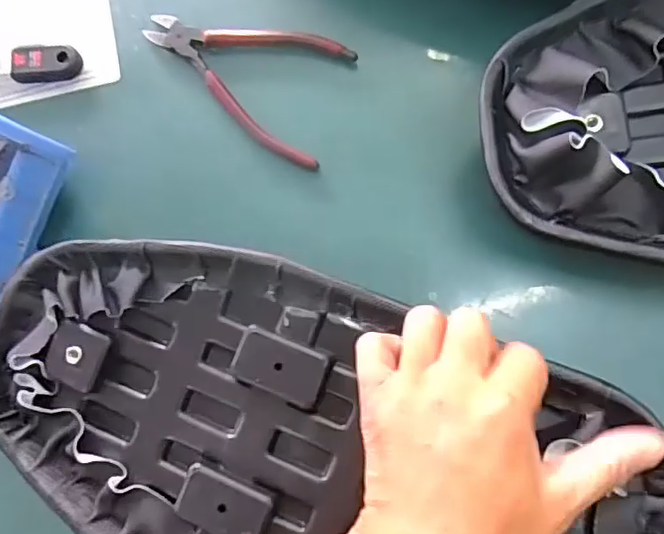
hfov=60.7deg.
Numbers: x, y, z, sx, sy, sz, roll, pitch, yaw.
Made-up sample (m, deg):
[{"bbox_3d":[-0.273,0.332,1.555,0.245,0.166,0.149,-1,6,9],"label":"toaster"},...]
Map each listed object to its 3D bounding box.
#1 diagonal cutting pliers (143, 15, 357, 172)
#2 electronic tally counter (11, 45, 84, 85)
[{"bbox_3d":[-0.065,-0.137,0.402,0.154,0.013,0.087,24,87,8],"label":"diagonal cutting pliers"},{"bbox_3d":[-0.211,-0.150,0.418,0.050,0.014,0.022,-3,84,6],"label":"electronic tally counter"}]

